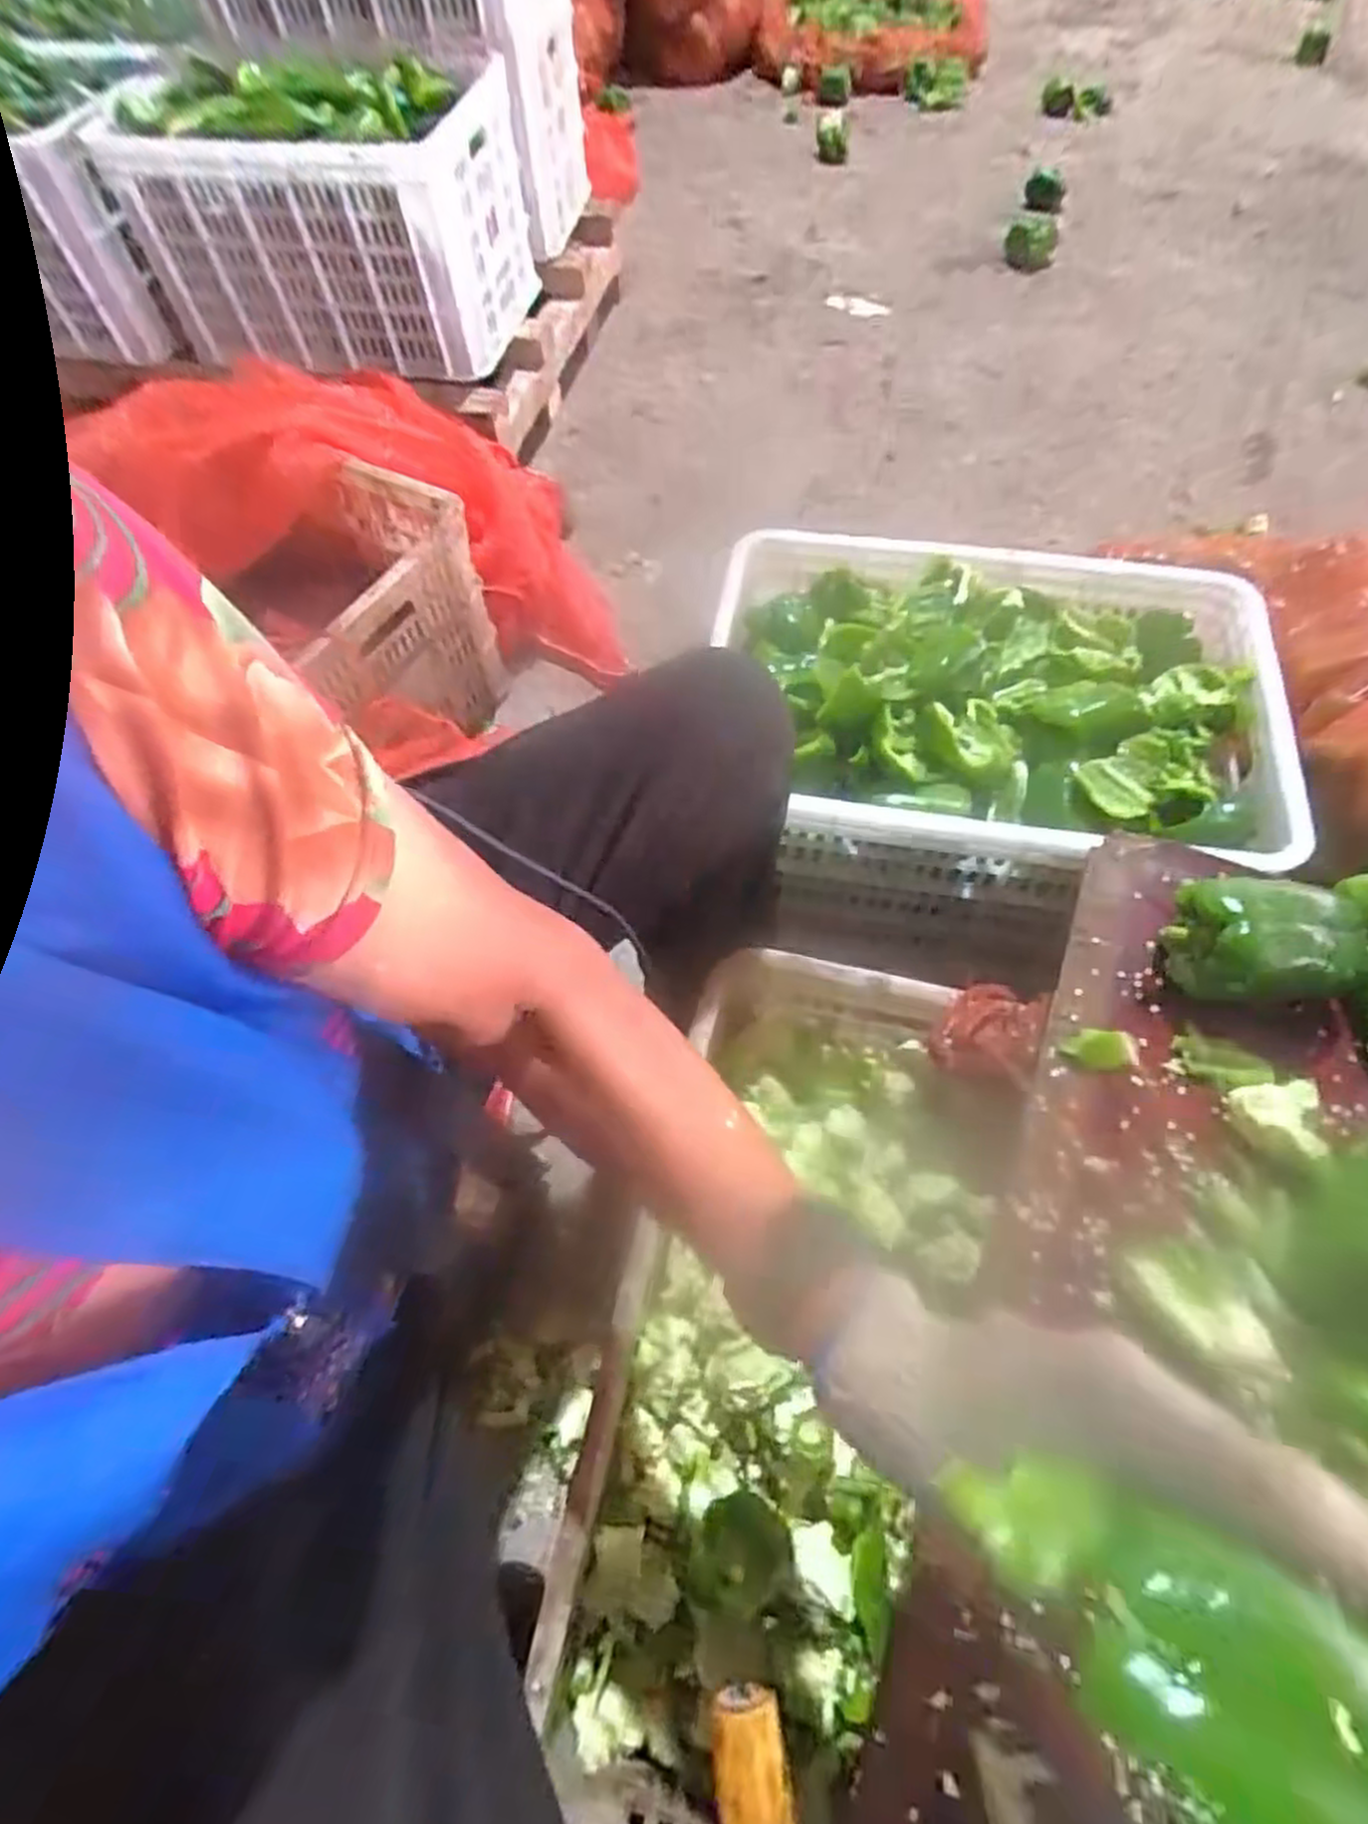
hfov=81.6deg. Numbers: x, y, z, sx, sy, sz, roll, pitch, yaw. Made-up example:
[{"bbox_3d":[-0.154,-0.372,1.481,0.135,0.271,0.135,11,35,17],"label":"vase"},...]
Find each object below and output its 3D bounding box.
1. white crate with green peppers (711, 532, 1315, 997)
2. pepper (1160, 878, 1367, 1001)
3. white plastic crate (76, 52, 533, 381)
[{"bbox_3d":[0.305,-0.172,0.843,0.515,0.229,0.369,7,62,6],"label":"white crate with green peppers"},{"bbox_3d":[0.350,0.018,0.483,0.103,0.071,0.066,4,62,4],"label":"pepper"},{"bbox_3d":[-0.514,-1.004,1.173,0.509,0.292,0.291,8,62,6],"label":"white plastic crate"}]

